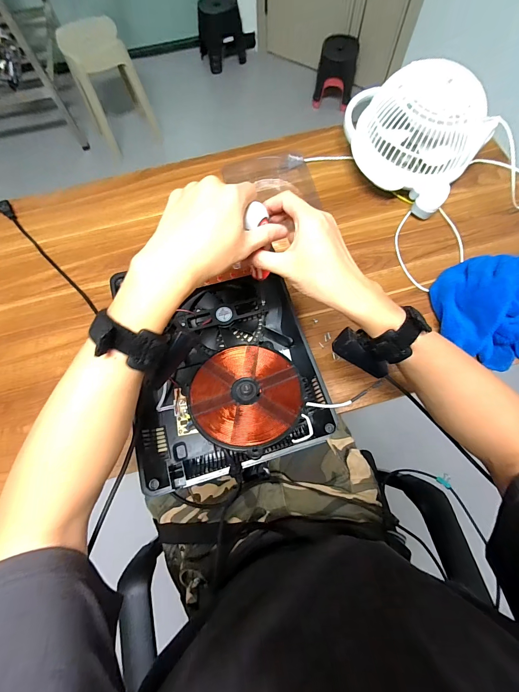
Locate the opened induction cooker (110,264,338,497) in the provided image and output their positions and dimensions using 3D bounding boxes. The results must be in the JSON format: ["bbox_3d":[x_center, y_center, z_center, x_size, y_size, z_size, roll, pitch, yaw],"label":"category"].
[{"bbox_3d":[-0.060,0.027,0.456,0.275,0.075,0.294,-17,72,-4],"label":"opened induction cooker"}]

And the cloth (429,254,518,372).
[{"bbox_3d":[0.385,-0.057,0.493,0.191,0.086,0.162,31,75,11],"label":"cloth"}]

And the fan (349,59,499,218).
[{"bbox_3d":[0.270,-0.392,0.563,0.259,0.143,0.179,41,77,14],"label":"fan"}]

